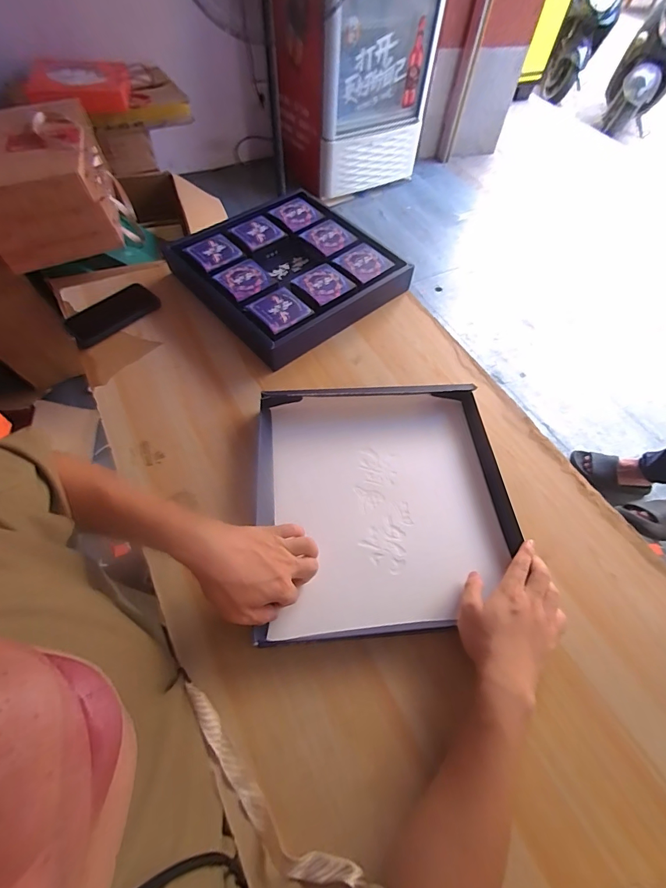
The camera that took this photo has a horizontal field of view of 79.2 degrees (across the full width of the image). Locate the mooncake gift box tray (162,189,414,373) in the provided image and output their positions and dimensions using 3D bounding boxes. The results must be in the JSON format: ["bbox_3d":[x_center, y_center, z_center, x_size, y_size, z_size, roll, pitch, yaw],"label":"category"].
[{"bbox_3d":[-0.085,-0.343,0.784,0.341,0.056,0.344,-39,69,-23],"label":"mooncake gift box tray"}]

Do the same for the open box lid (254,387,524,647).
[{"bbox_3d":[0.079,0.072,0.575,0.359,0.044,0.355,-3,59,-6],"label":"open box lid"}]

